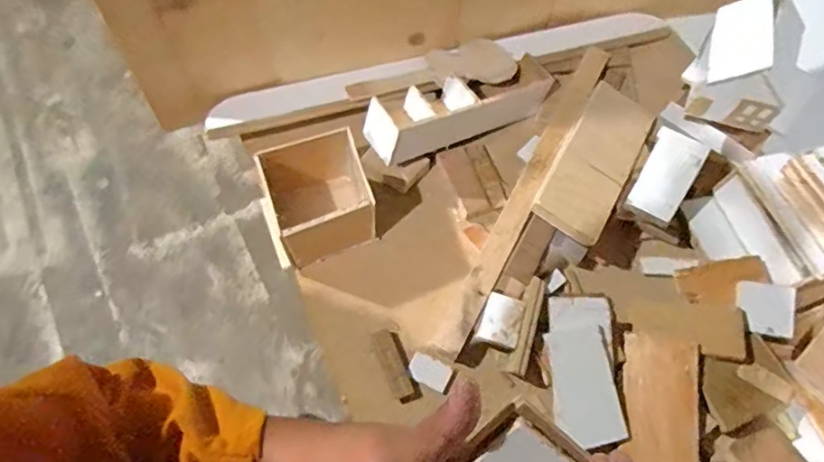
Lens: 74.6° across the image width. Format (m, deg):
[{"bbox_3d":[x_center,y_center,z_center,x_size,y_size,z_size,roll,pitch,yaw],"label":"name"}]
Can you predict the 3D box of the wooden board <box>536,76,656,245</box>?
[{"bbox_3d":[0.192,-0.073,0.559,0.070,0.021,0.175,28,68,10],"label":"wooden board"}]

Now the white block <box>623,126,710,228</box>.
[{"bbox_3d":[0.264,-0.057,0.563,0.050,0.016,0.101,29,68,11],"label":"white block"}]

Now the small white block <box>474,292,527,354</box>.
[{"bbox_3d":[0.083,0.085,0.501,0.037,0.008,0.048,22,67,8],"label":"small white block"}]

